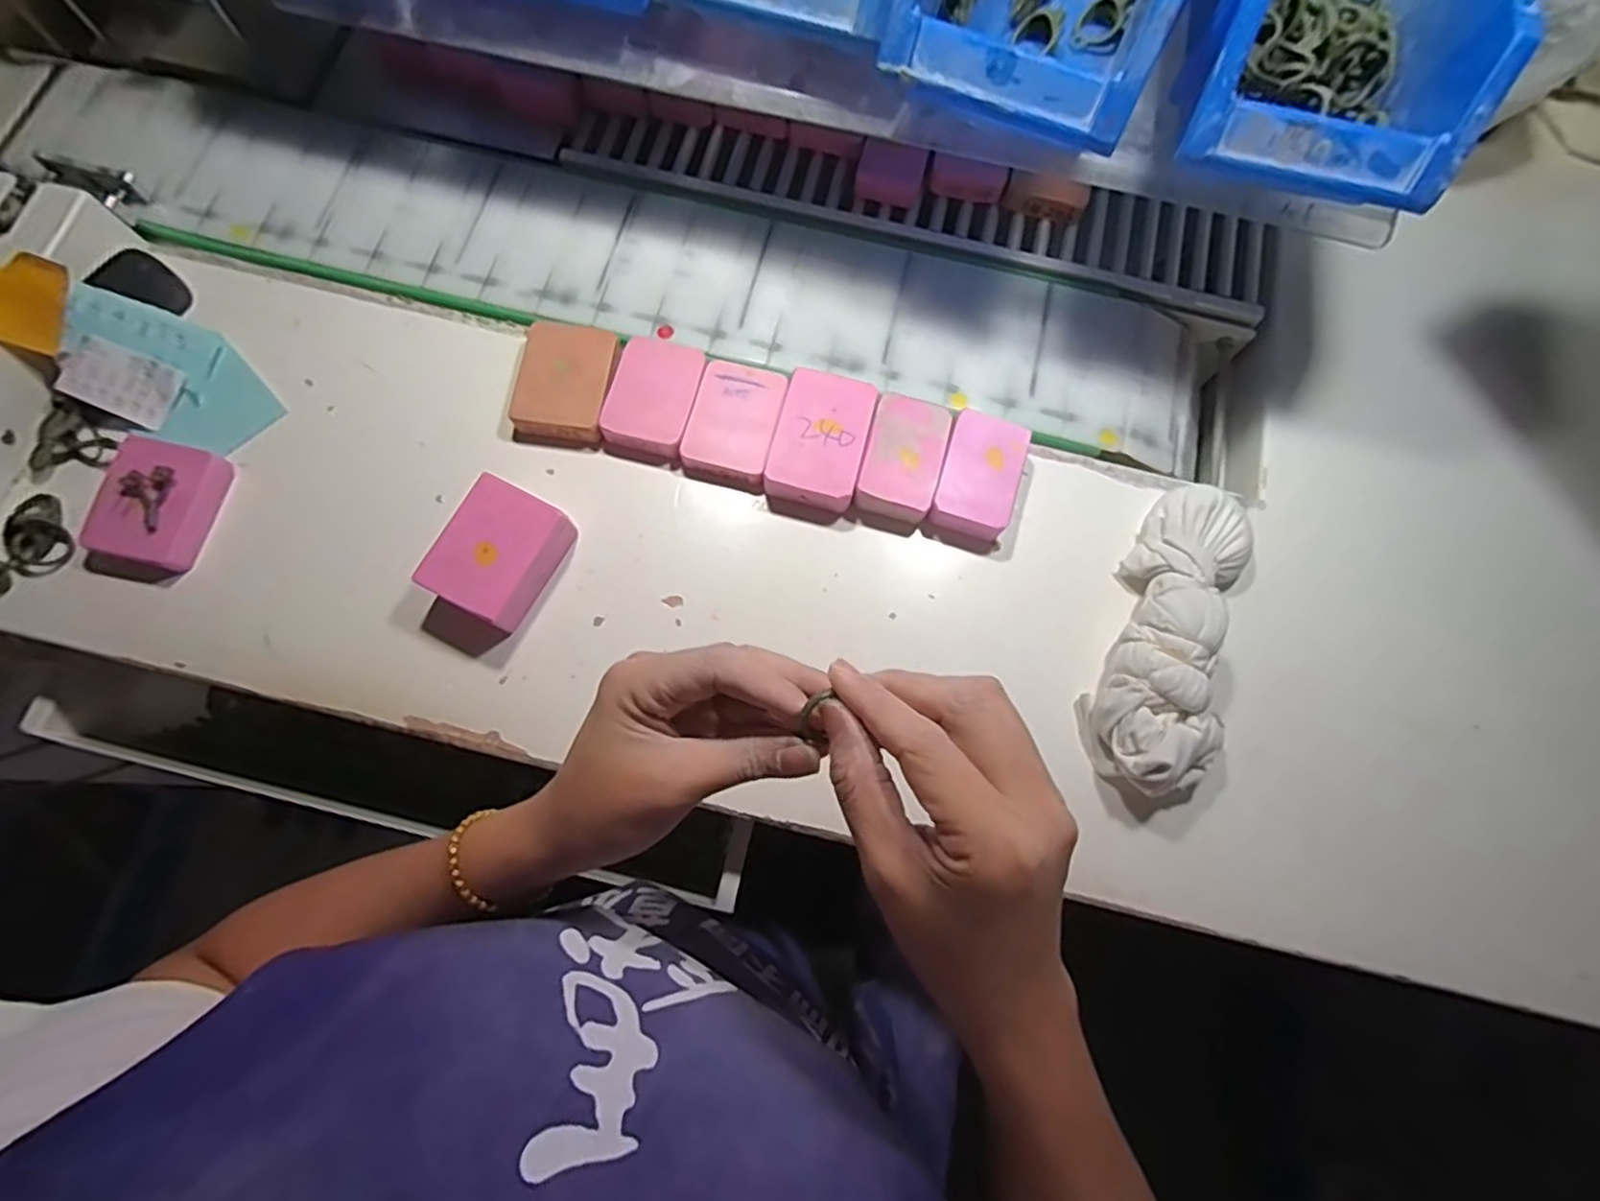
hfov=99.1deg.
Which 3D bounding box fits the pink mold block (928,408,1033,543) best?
[{"bbox_3d":[0.108,-0.073,0.413,0.045,0.024,0.074,19,76,3],"label":"pink mold block"}]

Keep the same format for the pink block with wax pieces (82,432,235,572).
[{"bbox_3d":[-0.371,-0.056,0.393,0.054,0.023,0.071,12,76,1],"label":"pink block with wax pieces"}]

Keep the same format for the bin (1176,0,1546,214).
[{"bbox_3d":[0.258,-0.288,0.324,0.122,0.061,0.174,12,75,1],"label":"bin"}]

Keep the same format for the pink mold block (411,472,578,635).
[{"bbox_3d":[-0.169,-0.026,0.384,0.052,0.037,0.070,26,77,5],"label":"pink mold block"}]

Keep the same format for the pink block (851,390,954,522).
[{"bbox_3d":[0.062,-0.086,0.412,0.044,0.019,0.069,16,76,2],"label":"pink block"}]

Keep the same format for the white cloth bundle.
[{"bbox_3d":[0.213,0.018,0.383,0.065,0.045,0.176,22,76,4],"label":"white cloth bundle"}]

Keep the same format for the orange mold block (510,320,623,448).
[{"bbox_3d":[-0.143,-0.134,0.420,0.058,0.017,0.071,11,76,1],"label":"orange mold block"}]

